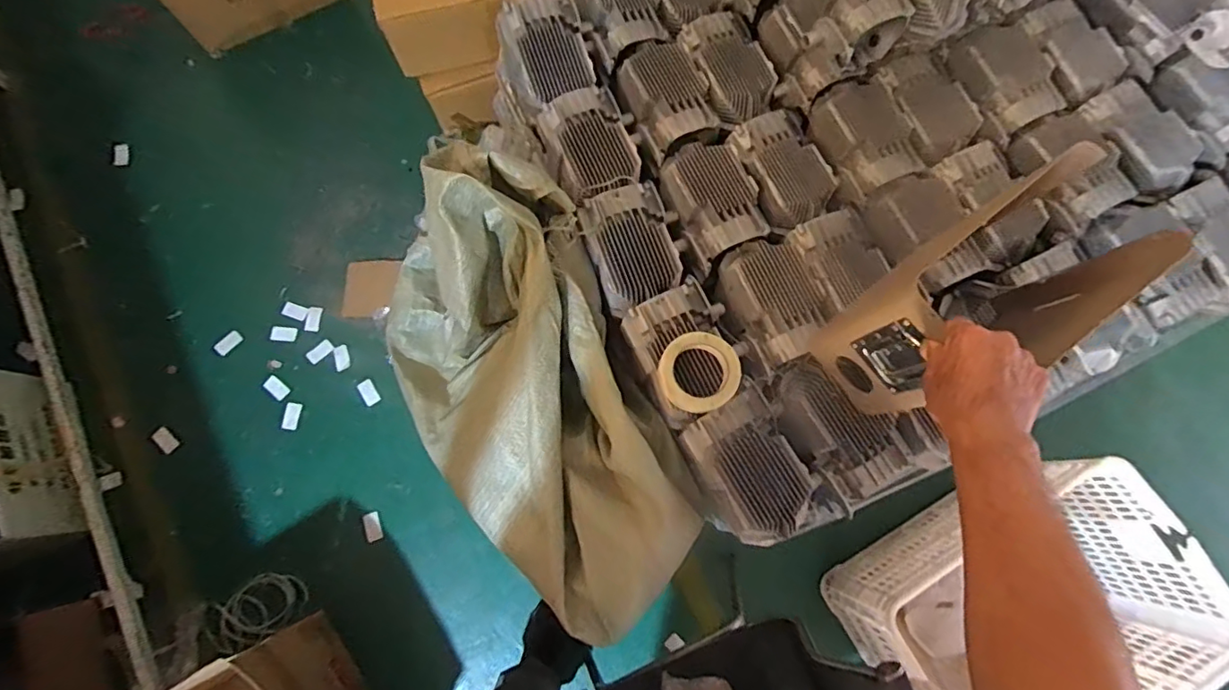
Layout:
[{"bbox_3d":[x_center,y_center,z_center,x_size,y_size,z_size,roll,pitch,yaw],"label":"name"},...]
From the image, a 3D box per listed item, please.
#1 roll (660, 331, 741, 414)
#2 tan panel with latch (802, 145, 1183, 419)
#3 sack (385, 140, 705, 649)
[{"bbox_3d":[0.122,0.041,0.796,0.112,0.048,0.112,0,76,-1],"label":"roll"},{"bbox_3d":[0.435,-0.056,0.667,0.287,0.274,0.150,-33,79,-8],"label":"tan panel with latch"},{"bbox_3d":[-0.132,0.082,0.866,0.382,0.249,0.739,-31,79,-8],"label":"sack"}]

